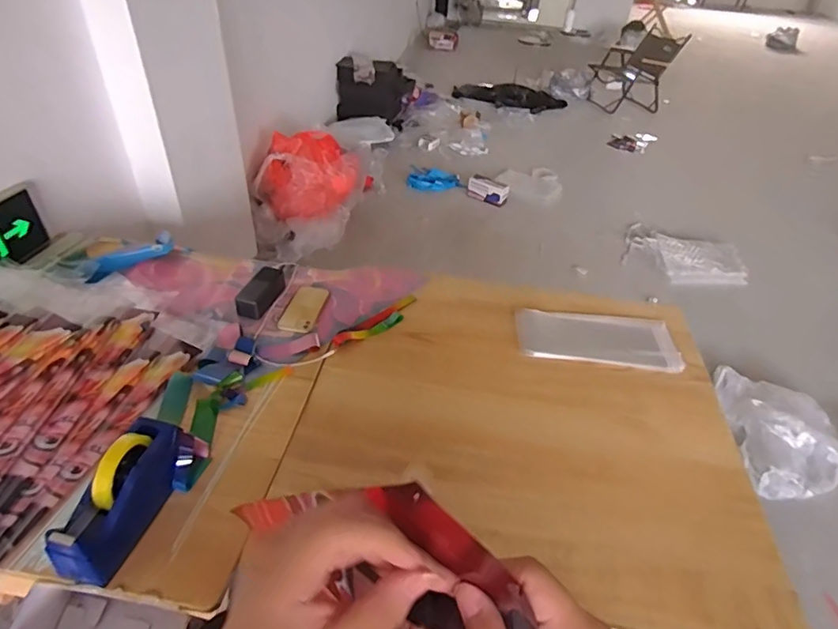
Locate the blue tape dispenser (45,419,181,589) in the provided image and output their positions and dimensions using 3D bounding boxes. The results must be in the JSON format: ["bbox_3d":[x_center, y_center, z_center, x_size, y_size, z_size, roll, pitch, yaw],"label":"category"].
[{"bbox_3d":[-0.412,0.246,0.706,0.066,0.120,0.206,12,39,10],"label":"blue tape dispenser"}]

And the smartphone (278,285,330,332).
[{"bbox_3d":[-0.255,-0.015,1.143,0.076,0.009,0.161,9,39,6],"label":"smartphone"}]

